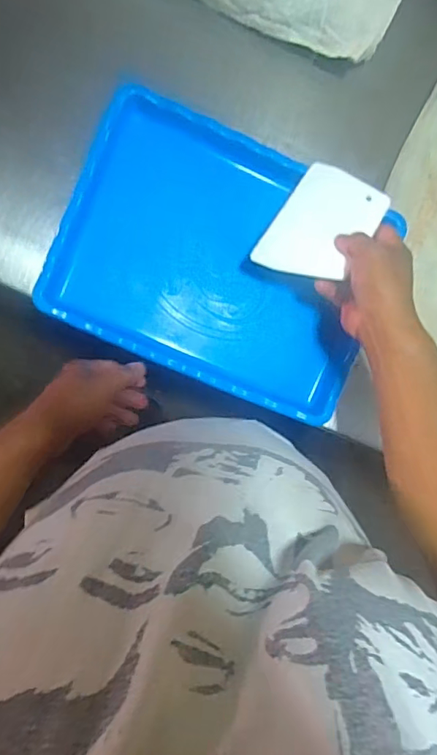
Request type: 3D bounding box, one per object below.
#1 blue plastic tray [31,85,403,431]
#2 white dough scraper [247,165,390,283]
[{"bbox_3d":[0.007,-0.138,0.605,0.371,0.040,0.280,22,88,-7],"label":"blue plastic tray"},{"bbox_3d":[0.118,-0.171,0.559,0.104,0.008,0.149,28,75,14],"label":"white dough scraper"}]

